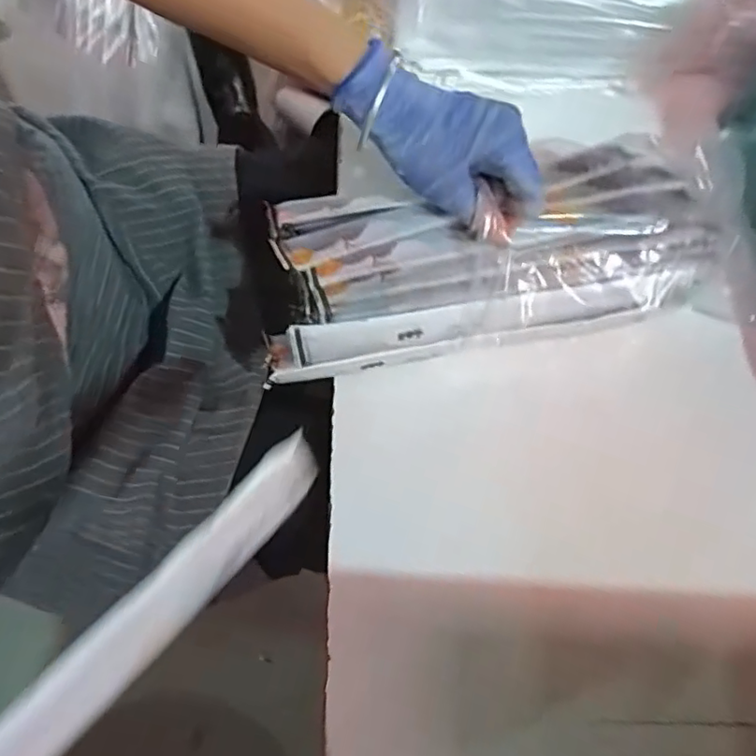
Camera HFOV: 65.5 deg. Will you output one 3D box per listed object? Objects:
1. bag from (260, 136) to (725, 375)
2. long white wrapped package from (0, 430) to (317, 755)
[{"bbox_3d":[0.074,-0.083,0.404,0.306,0.042,0.127,-13,92,-7],"label":"bag"},{"bbox_3d":[-0.117,0.118,0.202,0.007,0.031,0.280,2,38,43],"label":"long white wrapped package"}]

